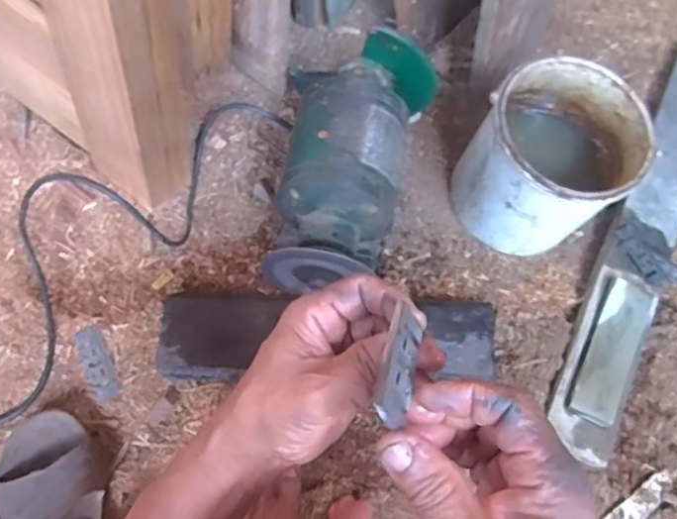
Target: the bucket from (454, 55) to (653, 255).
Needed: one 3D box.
[{"bbox_3d":[0.253,-0.115,0.733,0.170,0.181,0.177,1,67,-2],"label":"bucket"}]

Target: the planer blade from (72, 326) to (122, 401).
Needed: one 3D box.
[{"bbox_3d":[-0.281,0.120,0.701,0.033,0.004,0.087,-24,77,-8],"label":"planer blade"}]

